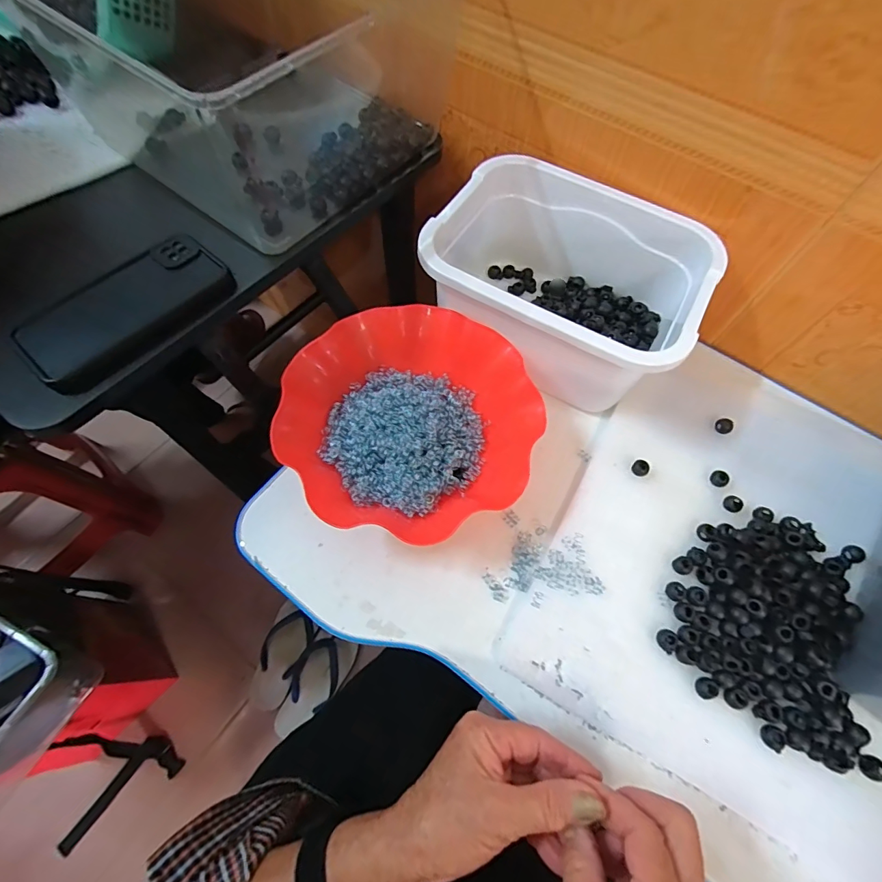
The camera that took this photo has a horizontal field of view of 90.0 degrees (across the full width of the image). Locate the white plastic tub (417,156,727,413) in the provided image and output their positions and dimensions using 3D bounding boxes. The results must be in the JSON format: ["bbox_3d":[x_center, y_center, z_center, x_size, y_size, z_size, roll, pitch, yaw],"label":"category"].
[{"bbox_3d":[0.119,-0.157,0.443,0.252,0.101,0.186,25,66,9],"label":"white plastic tub"}]

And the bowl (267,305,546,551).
[{"bbox_3d":[-0.027,-0.020,0.408,0.220,0.059,0.209,1,64,-2],"label":"bowl"}]

